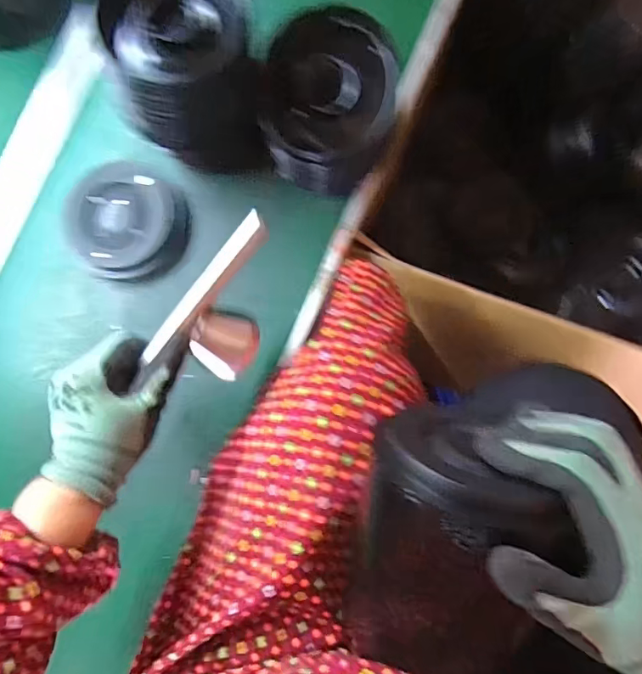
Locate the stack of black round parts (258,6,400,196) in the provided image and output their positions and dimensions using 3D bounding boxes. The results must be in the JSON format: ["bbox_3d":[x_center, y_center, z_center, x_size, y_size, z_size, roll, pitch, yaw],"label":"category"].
[{"bbox_3d":[0.012,-0.208,0.456,0.114,0.105,0.118,13,86,7],"label":"stack of black round parts"}]

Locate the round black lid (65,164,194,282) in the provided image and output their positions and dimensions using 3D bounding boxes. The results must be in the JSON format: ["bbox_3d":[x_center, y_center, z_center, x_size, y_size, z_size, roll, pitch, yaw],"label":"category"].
[{"bbox_3d":[-0.199,-0.116,0.504,0.127,0.031,0.114,9,85,7],"label":"round black lid"}]

